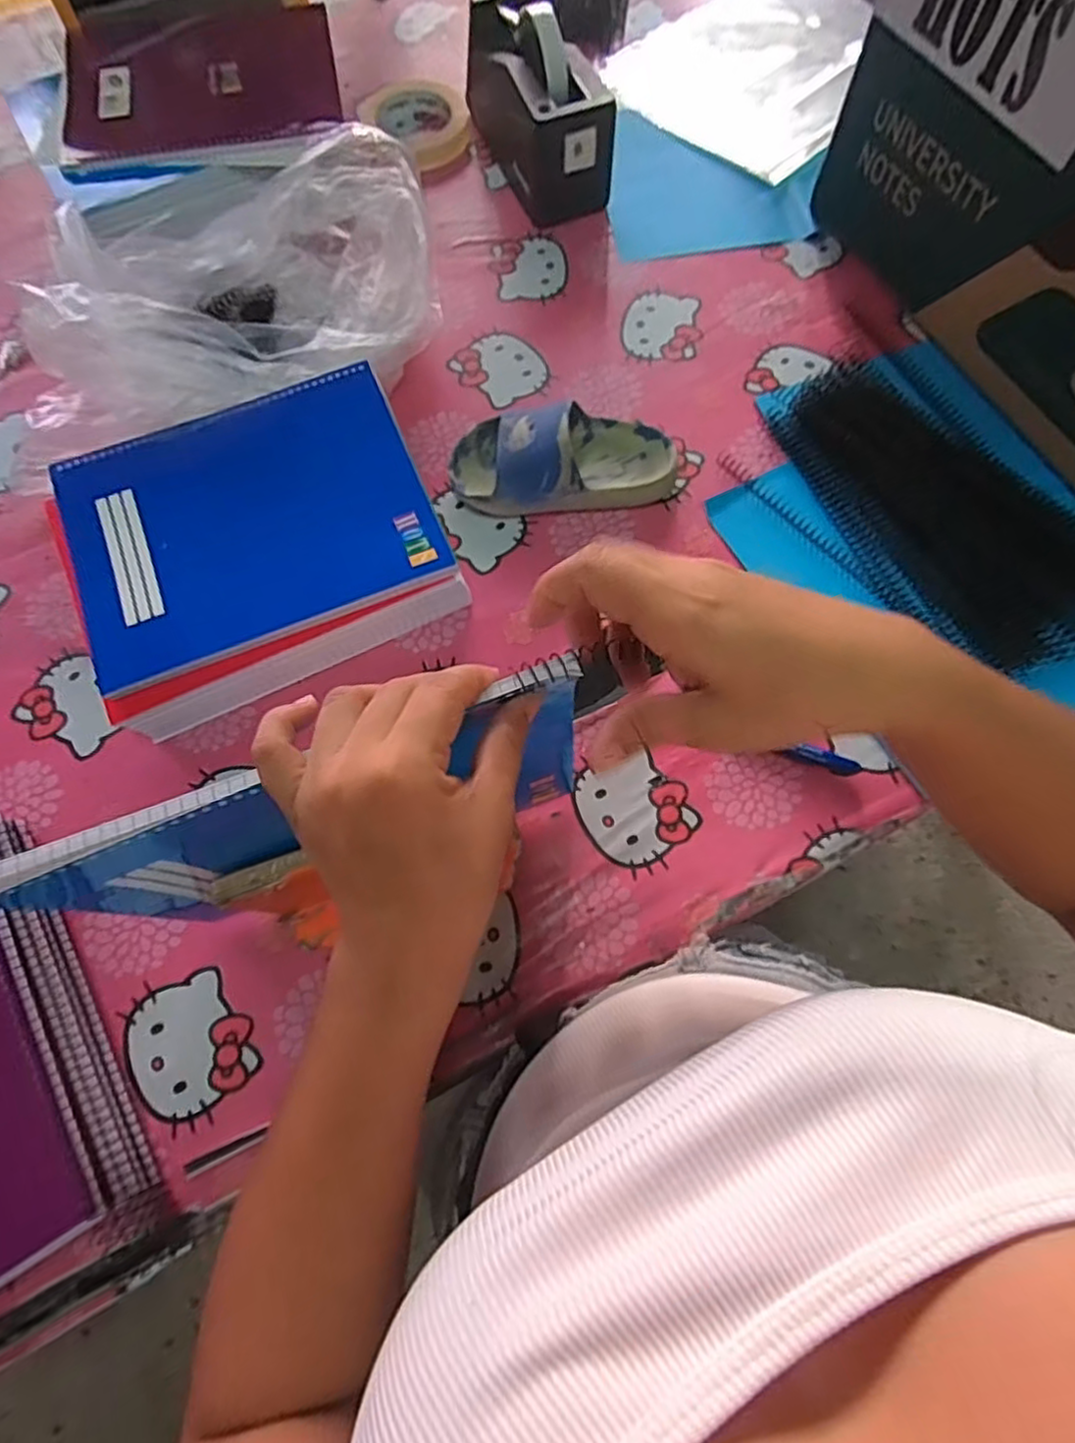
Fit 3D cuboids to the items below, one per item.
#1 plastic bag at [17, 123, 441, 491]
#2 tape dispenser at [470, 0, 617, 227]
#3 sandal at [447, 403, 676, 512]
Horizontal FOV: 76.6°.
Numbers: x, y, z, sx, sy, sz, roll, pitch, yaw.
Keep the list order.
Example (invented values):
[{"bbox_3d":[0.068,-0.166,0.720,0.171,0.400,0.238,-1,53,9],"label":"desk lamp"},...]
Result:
[{"bbox_3d":[-0.265,-0.346,0.557,0.358,0.109,0.215,-20,72,-6],"label":"plastic bag"},{"bbox_3d":[-0.003,-0.589,0.639,0.086,0.110,0.204,-19,72,-6],"label":"tape dispenser"},{"bbox_3d":[0.022,-0.209,0.535,0.180,0.056,0.085,-2,71,0],"label":"sandal"}]

